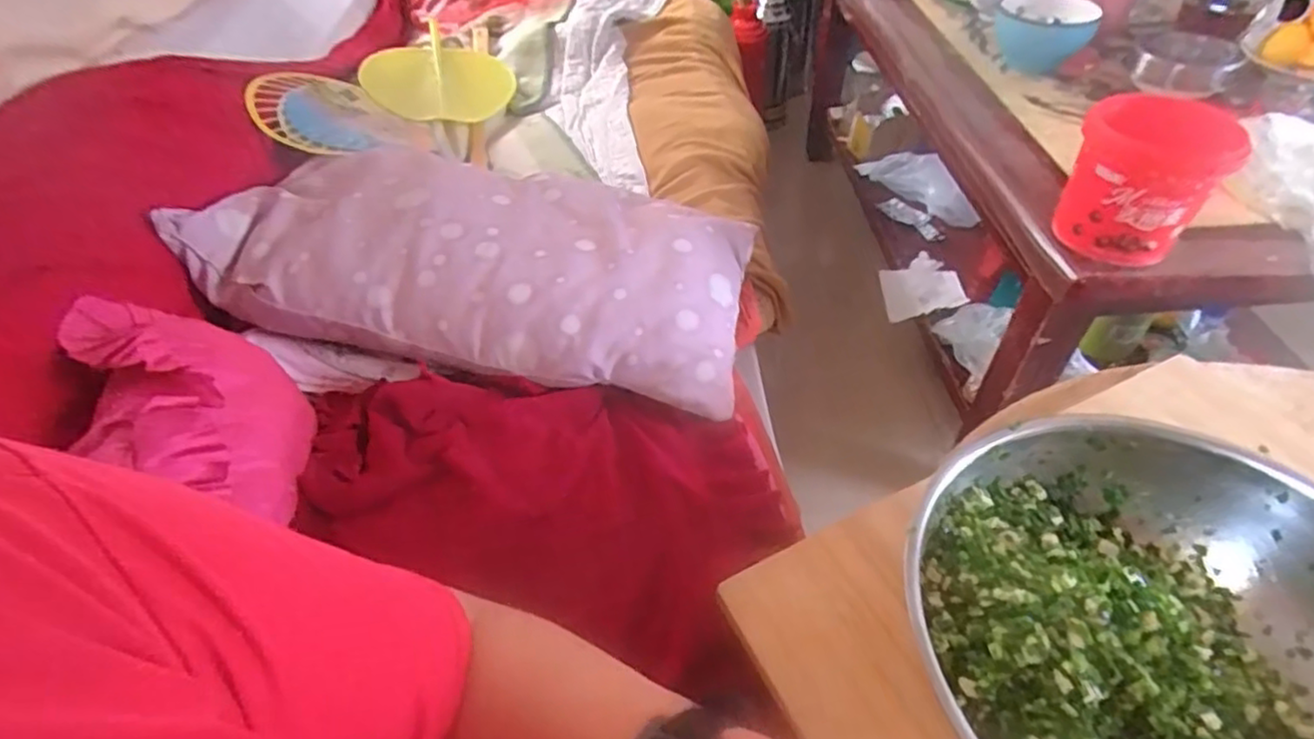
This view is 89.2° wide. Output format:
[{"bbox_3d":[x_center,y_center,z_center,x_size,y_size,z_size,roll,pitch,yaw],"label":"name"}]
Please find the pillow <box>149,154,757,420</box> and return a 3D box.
[{"bbox_3d":[-0.208,-0.144,0.798,0.630,0.109,0.311,8,48,12],"label":"pillow"}]

